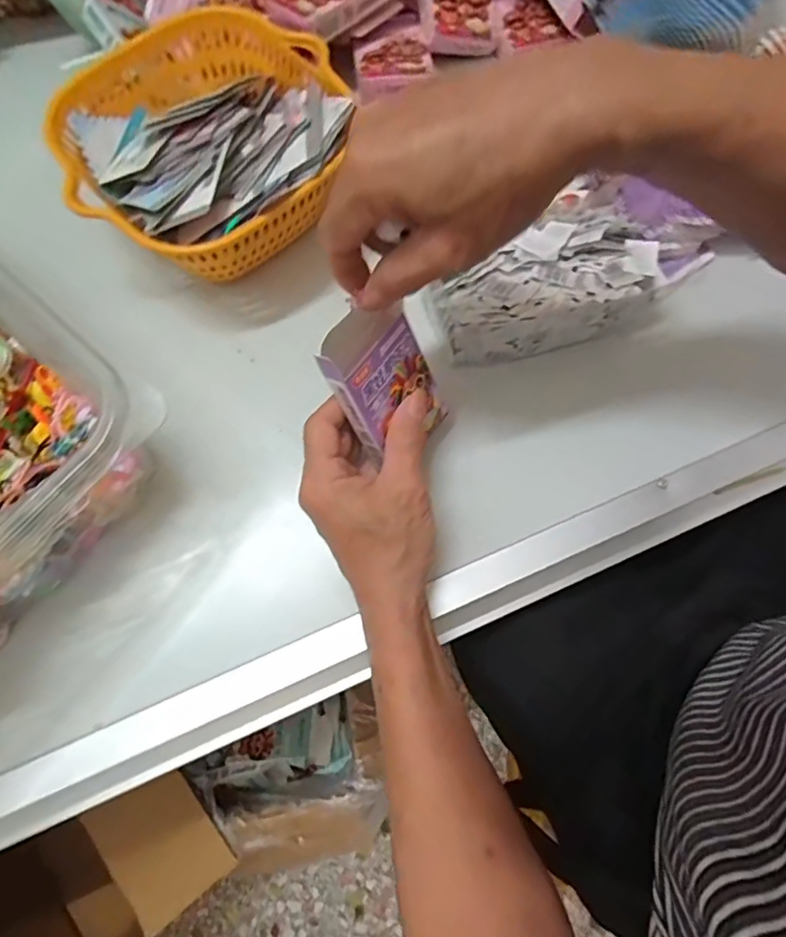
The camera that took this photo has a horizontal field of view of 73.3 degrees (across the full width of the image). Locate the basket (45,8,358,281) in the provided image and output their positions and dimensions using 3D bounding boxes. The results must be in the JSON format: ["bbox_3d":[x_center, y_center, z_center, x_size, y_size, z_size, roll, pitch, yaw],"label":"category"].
[{"bbox_3d":[-0.139,-0.248,0.412,0.201,0.082,0.214,0,74,0],"label":"basket"}]

